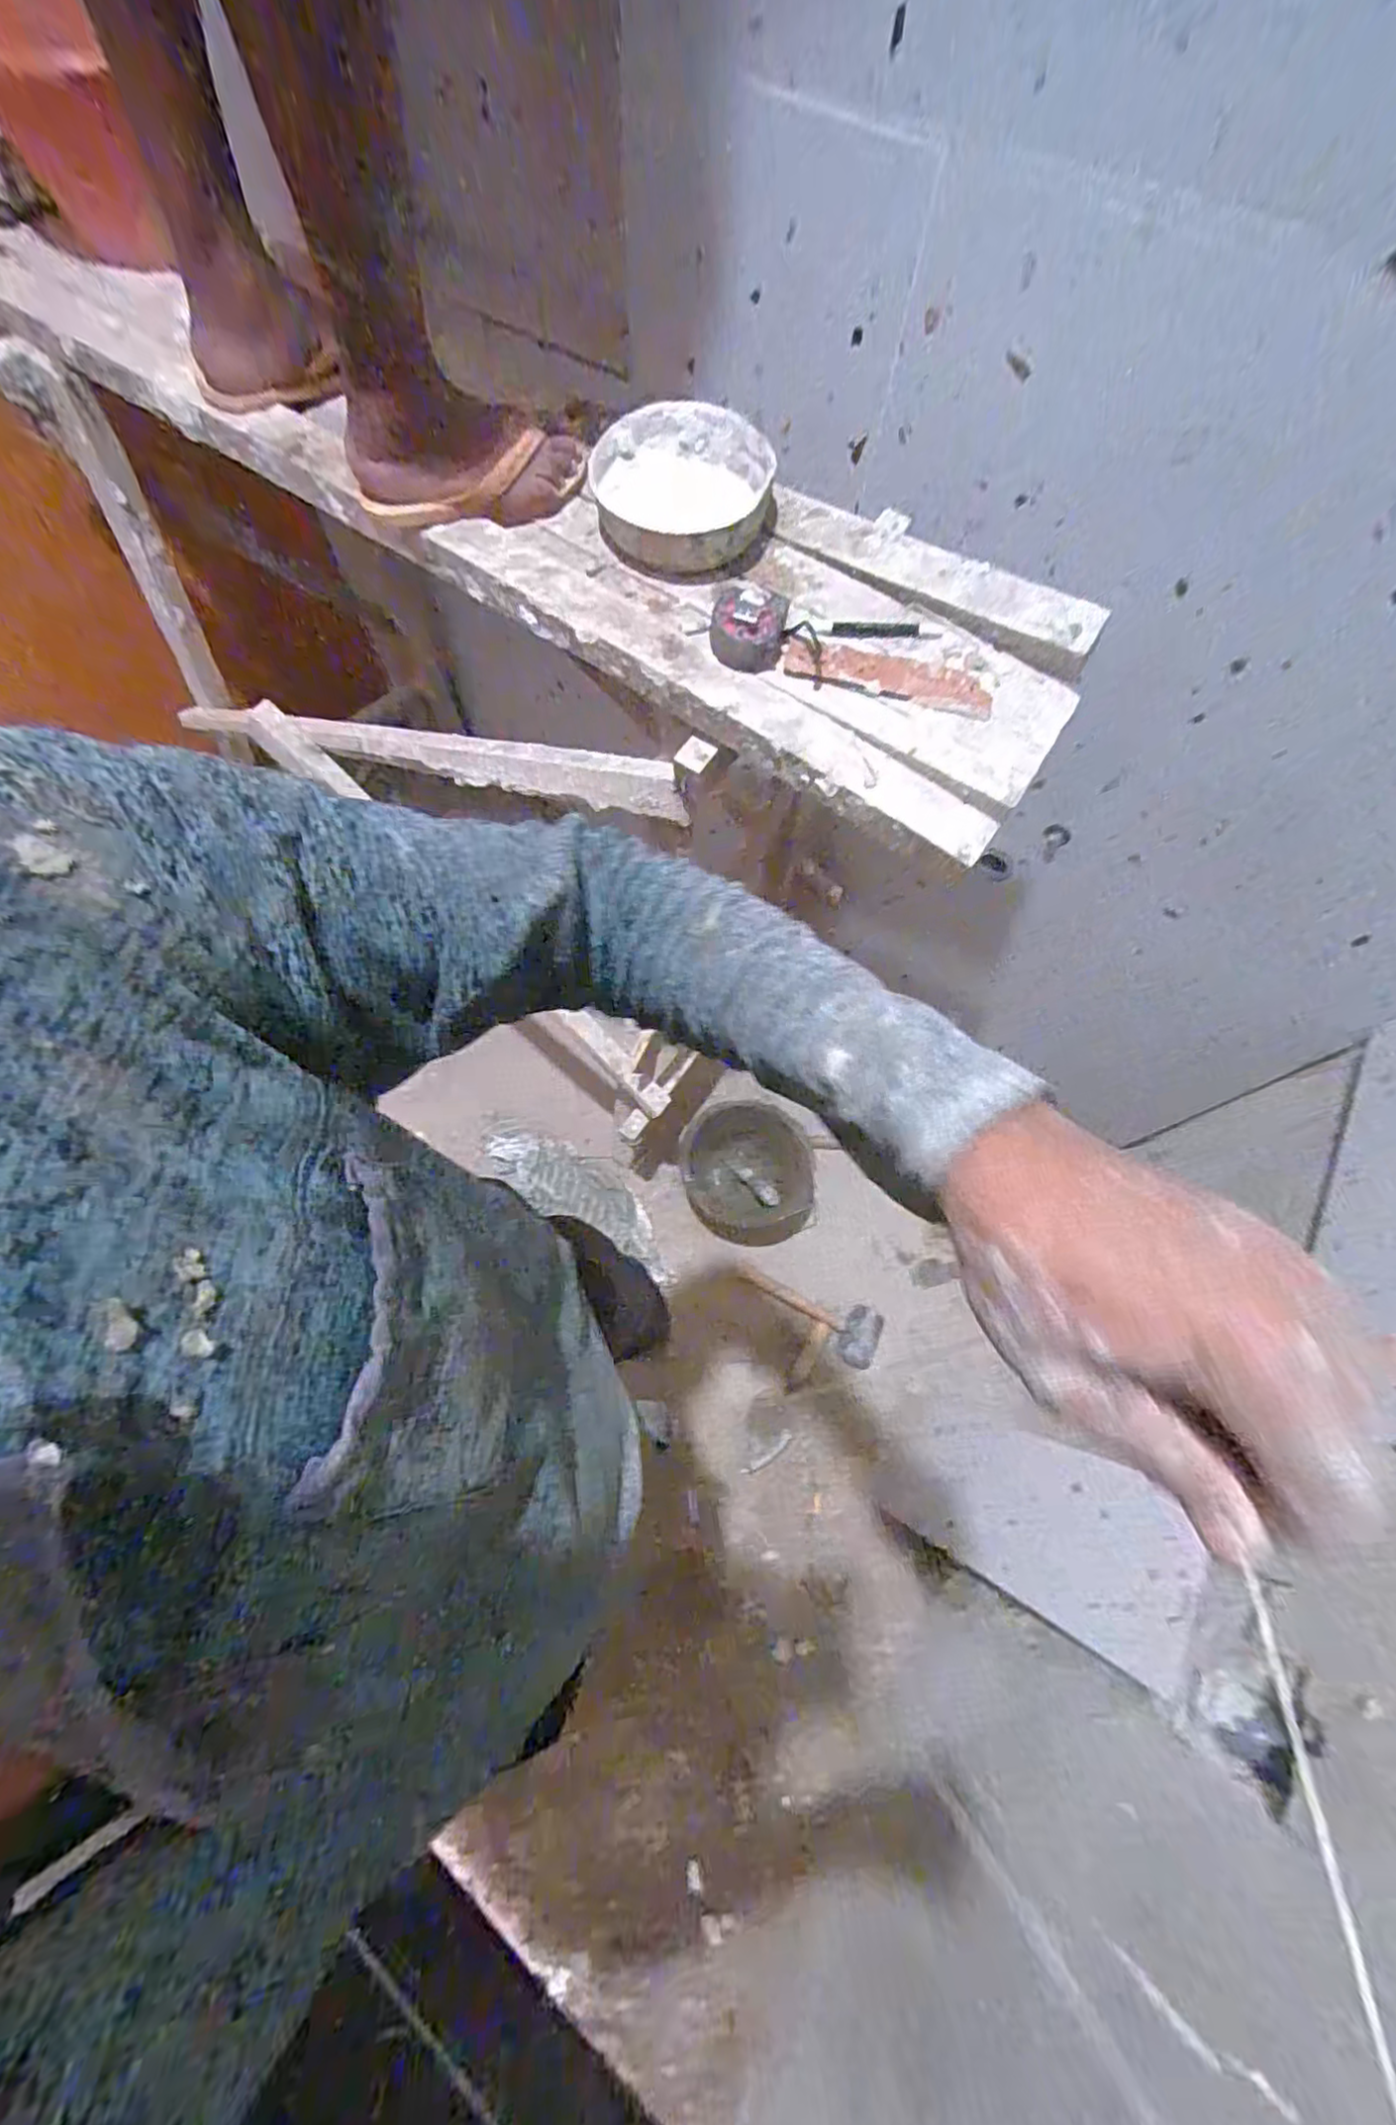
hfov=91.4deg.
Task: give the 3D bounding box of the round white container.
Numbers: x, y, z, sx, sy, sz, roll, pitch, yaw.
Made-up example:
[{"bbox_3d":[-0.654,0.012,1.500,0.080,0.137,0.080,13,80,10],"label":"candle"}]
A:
[{"bbox_3d":[-0.017,-0.568,0.673,0.172,0.074,0.136,6,67,0],"label":"round white container"}]

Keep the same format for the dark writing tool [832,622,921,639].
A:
[{"bbox_3d":[0.173,-0.421,0.663,0.085,0.004,0.018,-3,67,-4],"label":"dark writing tool"}]

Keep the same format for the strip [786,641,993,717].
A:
[{"bbox_3d":[0.180,-0.367,0.645,0.195,0.012,0.048,17,67,4],"label":"strip"}]

